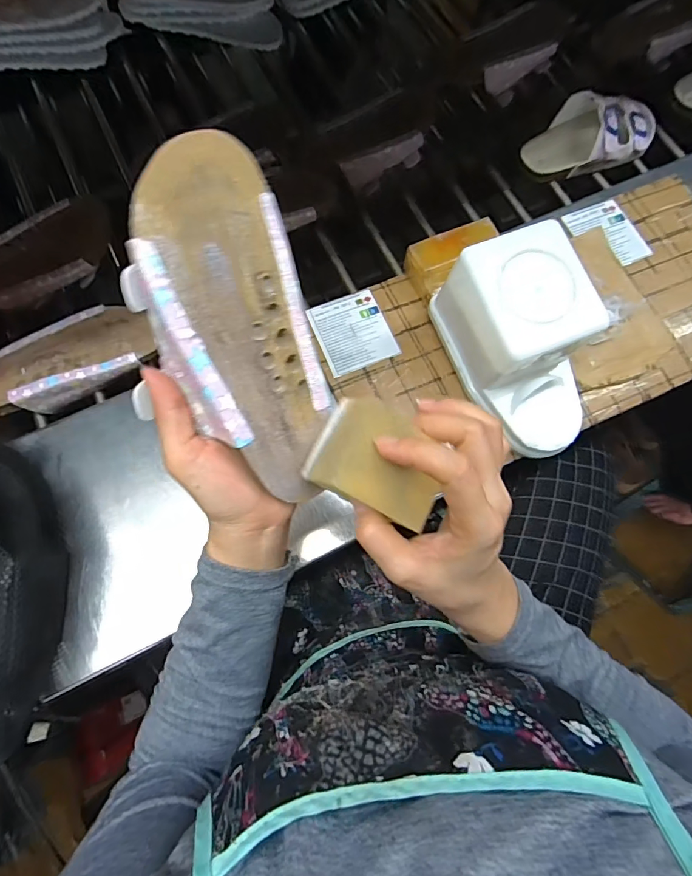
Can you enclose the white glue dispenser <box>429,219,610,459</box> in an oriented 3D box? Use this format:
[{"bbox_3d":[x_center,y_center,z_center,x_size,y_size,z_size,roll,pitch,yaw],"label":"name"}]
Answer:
[{"bbox_3d":[0.164,-0.082,0.413,0.102,0.116,0.178,-19,73,-7],"label":"white glue dispenser"}]

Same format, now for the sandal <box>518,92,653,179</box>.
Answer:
[{"bbox_3d":[0.316,-0.386,0.571,0.176,0.059,0.090,-11,72,-3],"label":"sandal"}]

